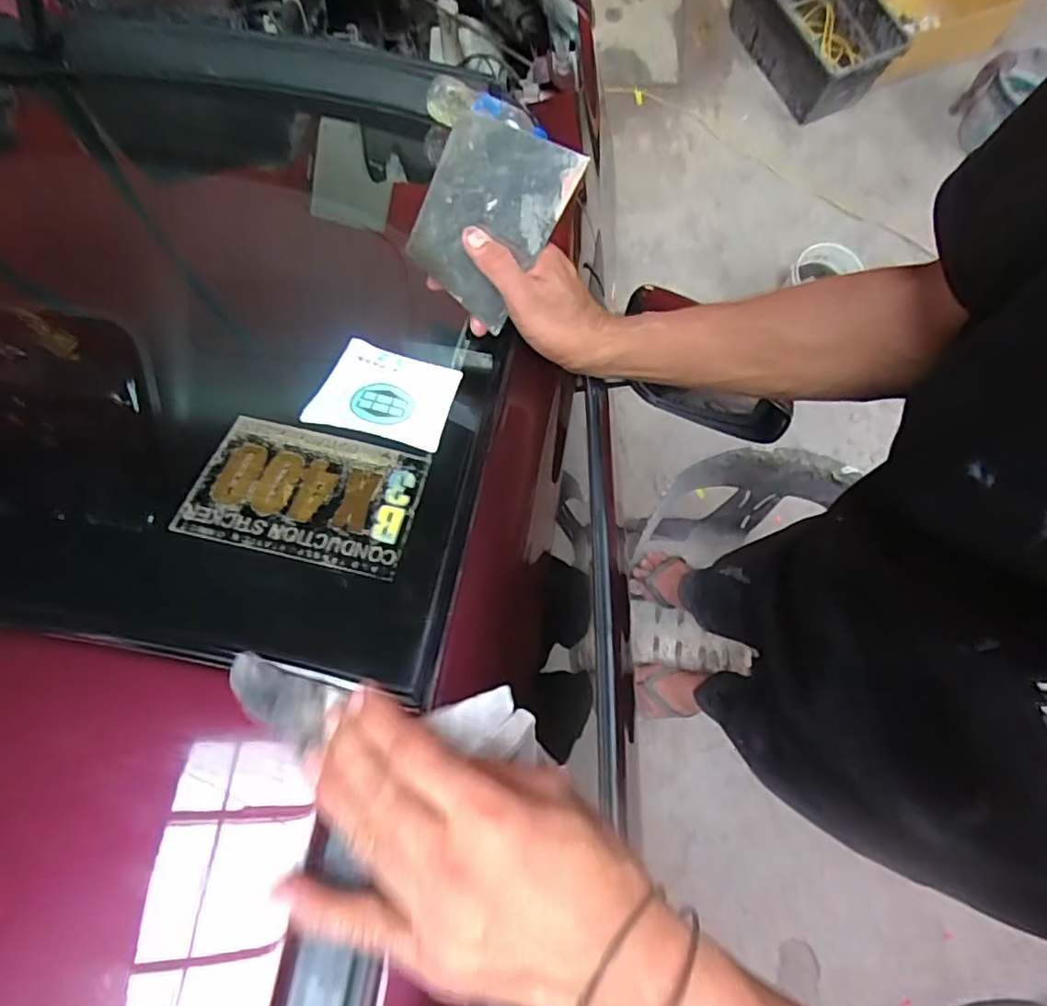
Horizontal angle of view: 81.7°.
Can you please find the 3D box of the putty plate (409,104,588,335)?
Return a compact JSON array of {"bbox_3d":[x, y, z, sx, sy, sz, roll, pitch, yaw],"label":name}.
[{"bbox_3d":[-0.026,-0.218,0.453,0.095,0.131,0.010,33,38,-6],"label":"putty plate"}]

